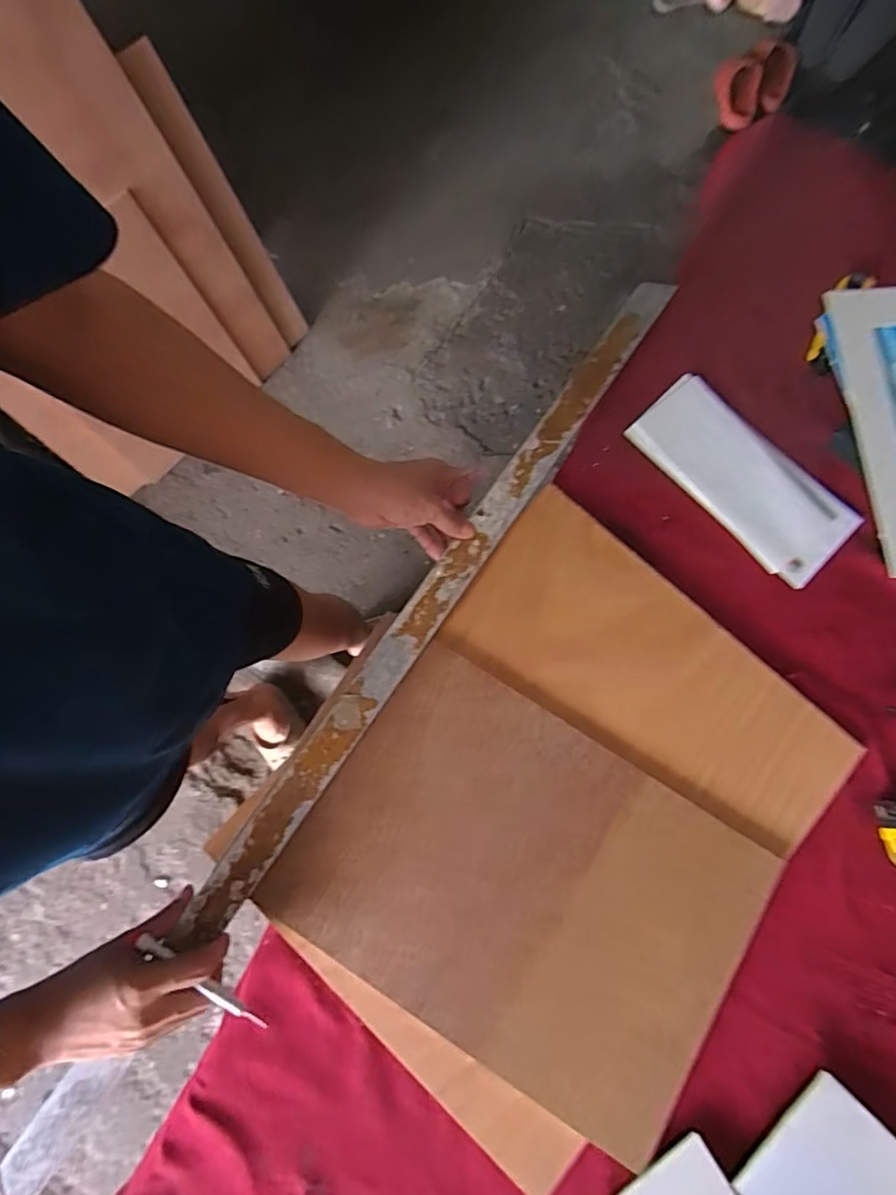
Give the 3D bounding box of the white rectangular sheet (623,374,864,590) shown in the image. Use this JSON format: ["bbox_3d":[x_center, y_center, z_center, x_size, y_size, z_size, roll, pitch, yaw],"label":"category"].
[{"bbox_3d":[0.317,-0.131,0.601,0.113,0.006,0.242,-42,81,-10],"label":"white rectangular sheet"}]

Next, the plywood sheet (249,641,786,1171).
[{"bbox_3d":[0.065,0.252,0.499,0.371,0.013,0.277,32,79,5],"label":"plywood sheet"}]

